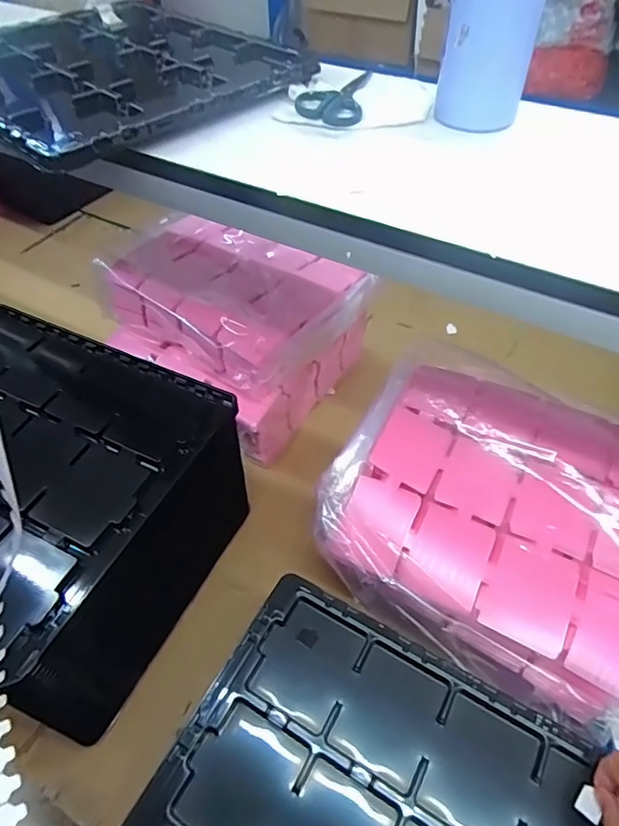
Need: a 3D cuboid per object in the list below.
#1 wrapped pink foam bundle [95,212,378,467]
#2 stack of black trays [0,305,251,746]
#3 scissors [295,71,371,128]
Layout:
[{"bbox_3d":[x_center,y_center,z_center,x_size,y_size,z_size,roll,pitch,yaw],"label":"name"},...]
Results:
[{"bbox_3d":[-0.110,-0.151,0.878,0.340,0.230,0.283,31,57,24],"label":"wrapped pink foam bundle"},{"bbox_3d":[-0.308,0.108,0.637,0.384,0.229,0.346,21,54,18],"label":"stack of black trays"},{"bbox_3d":[0.027,-0.335,0.556,0.064,0.011,0.124,16,55,-5],"label":"scissors"}]

